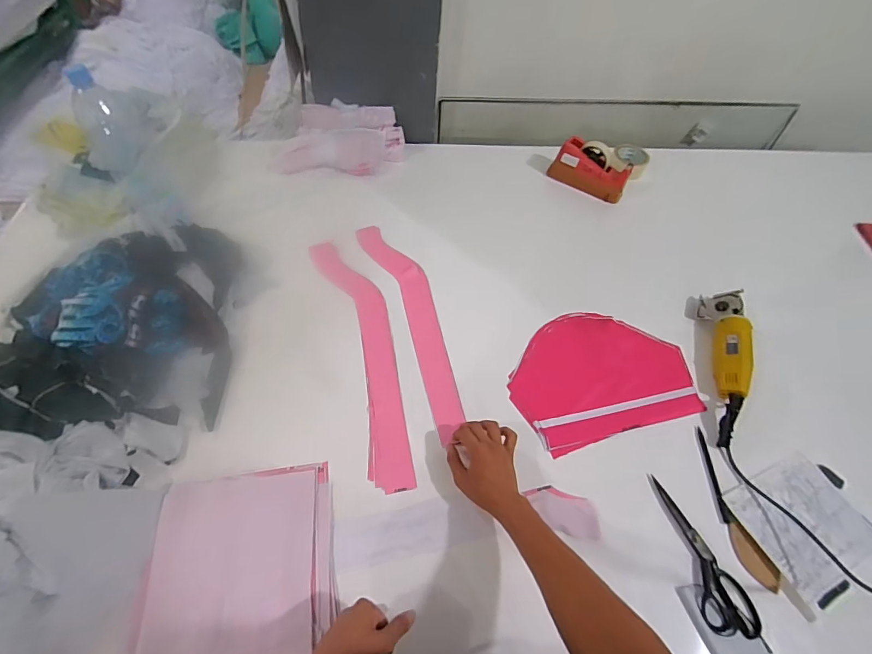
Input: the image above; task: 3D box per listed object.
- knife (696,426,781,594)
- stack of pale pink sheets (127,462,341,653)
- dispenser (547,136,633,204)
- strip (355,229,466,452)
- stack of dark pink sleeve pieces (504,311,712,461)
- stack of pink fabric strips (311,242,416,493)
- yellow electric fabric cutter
[{"bbox_3d":[0.476,0.286,0.649,0.051,0.011,0.239,-2,56,-6],"label":"knife"},{"bbox_3d":[-0.264,0.336,0.537,0.243,0.030,0.272,-6,57,-9],"label":"stack of pale pink sheets"},{"bbox_3d":[0.406,-0.418,1.053,0.201,0.103,0.063,27,59,13],"label":"dispenser"},{"bbox_3d":[-0.039,-0.025,0.817,0.100,0.011,0.511,-16,61,-17],"label":"strip"},{"bbox_3d":[0.314,0.082,0.774,0.356,0.020,0.248,-13,58,-13],"label":"stack of dark pink sleeve pieces"},{"bbox_3d":[-0.132,0.033,0.766,0.108,0.010,0.542,-14,61,-14],"label":"stack of pink fabric strips"},{"bbox_3d":[0.562,0.065,0.770,0.075,0.062,0.338,15,56,6],"label":"yellow electric fabric cutter"}]

